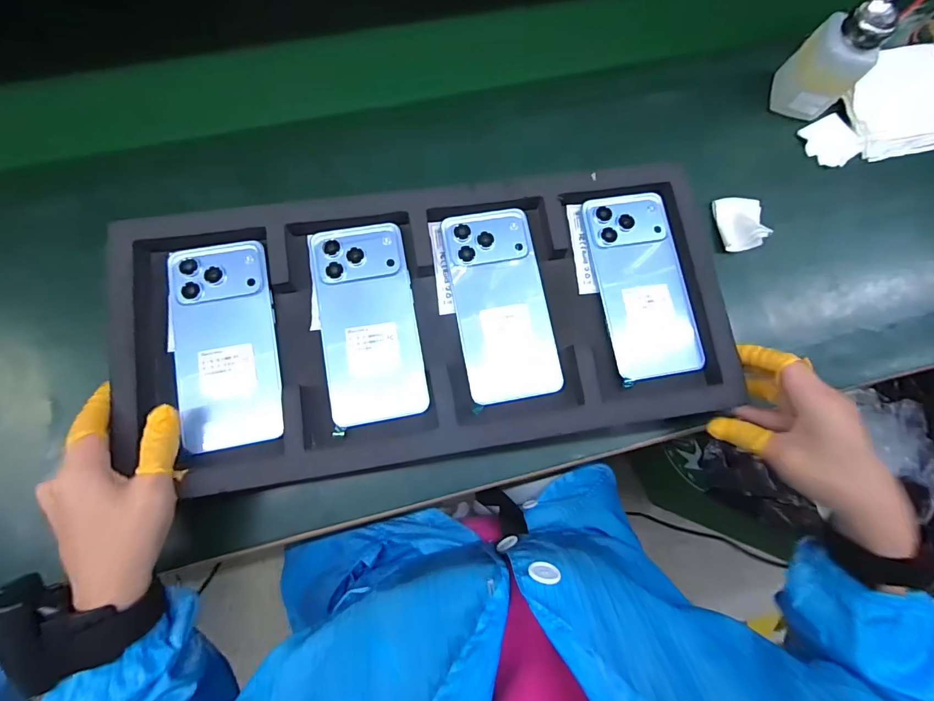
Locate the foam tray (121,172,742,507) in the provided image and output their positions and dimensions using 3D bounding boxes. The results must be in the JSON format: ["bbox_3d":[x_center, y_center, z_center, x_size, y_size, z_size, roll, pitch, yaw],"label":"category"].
[{"bbox_3d":[-0.026,-0.030,0.357,0.466,0.034,0.230,-8,76,-3],"label":"foam tray"}]

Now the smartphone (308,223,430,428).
[{"bbox_3d":[-0.080,-0.024,0.356,0.077,0.013,0.161,-10,78,-6],"label":"smartphone"}]

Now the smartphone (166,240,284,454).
[{"bbox_3d":[-0.191,-0.008,0.345,0.077,0.011,0.159,-11,78,-6],"label":"smartphone"}]

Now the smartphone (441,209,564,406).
[{"bbox_3d":[0.029,-0.040,0.369,0.075,0.014,0.160,-9,78,-6],"label":"smartphone"}]

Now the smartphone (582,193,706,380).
[{"bbox_3d":[0.154,-0.060,0.387,0.075,0.016,0.163,-8,78,-6],"label":"smartphone"}]

